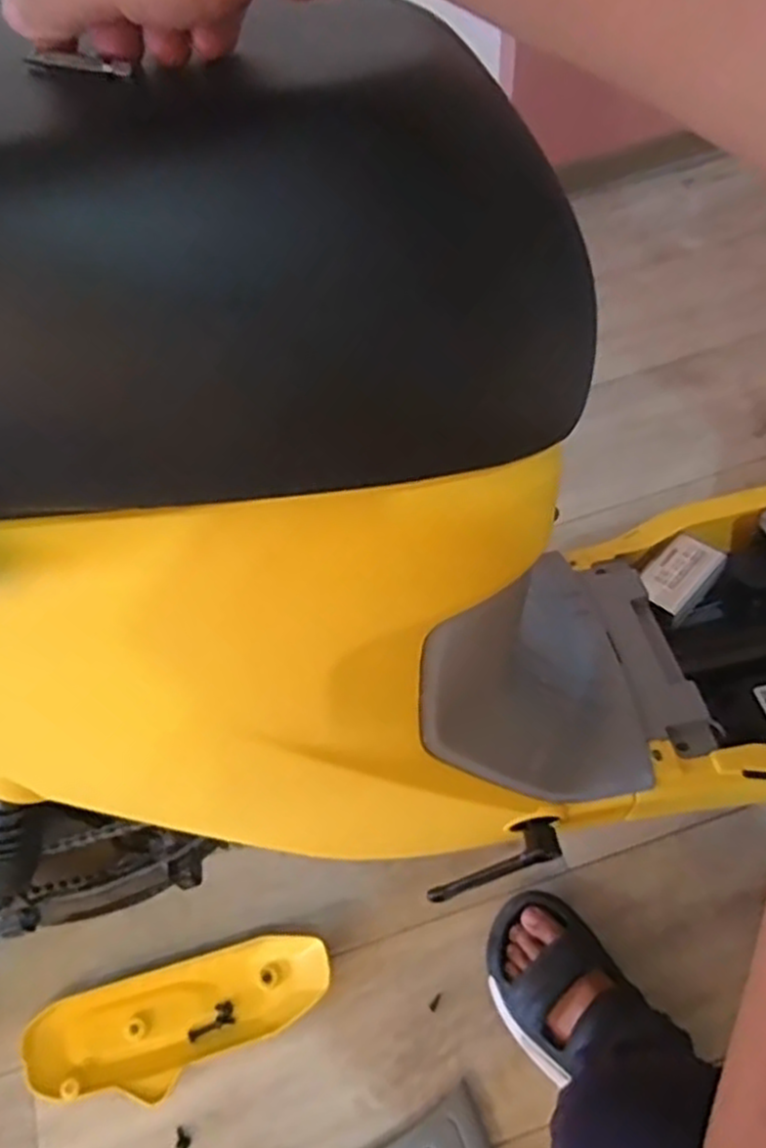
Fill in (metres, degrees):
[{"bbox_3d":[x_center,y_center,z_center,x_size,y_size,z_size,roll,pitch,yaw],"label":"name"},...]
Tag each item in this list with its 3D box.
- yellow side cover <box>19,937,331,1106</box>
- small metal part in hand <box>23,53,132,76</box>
[{"bbox_3d":[-0.199,0.442,0.755,0.301,0.045,0.103,-15,62,-4],"label":"yellow side cover"},{"bbox_3d":[-0.104,-0.170,0.255,0.047,0.005,0.005,19,65,20],"label":"small metal part in hand"}]

